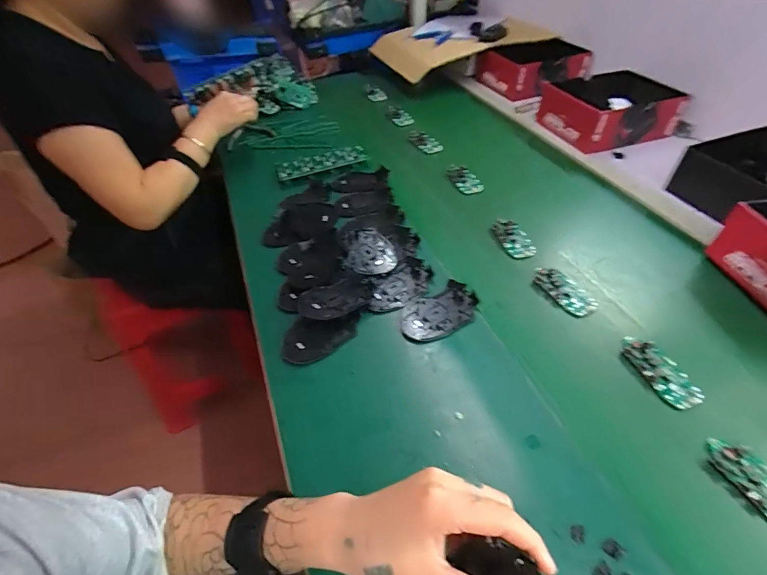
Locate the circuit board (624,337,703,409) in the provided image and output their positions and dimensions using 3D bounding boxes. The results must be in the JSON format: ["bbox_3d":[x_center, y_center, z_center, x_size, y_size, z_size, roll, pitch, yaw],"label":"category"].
[{"bbox_3d":[0.333,0.098,0.472,0.045,0.015,0.098,-18,49,-11],"label":"circuit board"}]

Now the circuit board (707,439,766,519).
[{"bbox_3d":[0.370,0.194,0.381,0.044,0.017,0.099,-23,50,-15],"label":"circuit board"}]

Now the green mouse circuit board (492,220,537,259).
[{"bbox_3d":[0.218,-0.083,0.655,0.048,0.011,0.089,-13,48,-7],"label":"green mouse circuit board"}]

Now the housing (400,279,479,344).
[{"bbox_3d":[0.076,0.035,0.544,0.116,0.011,0.070,-24,50,-16],"label":"housing"}]

